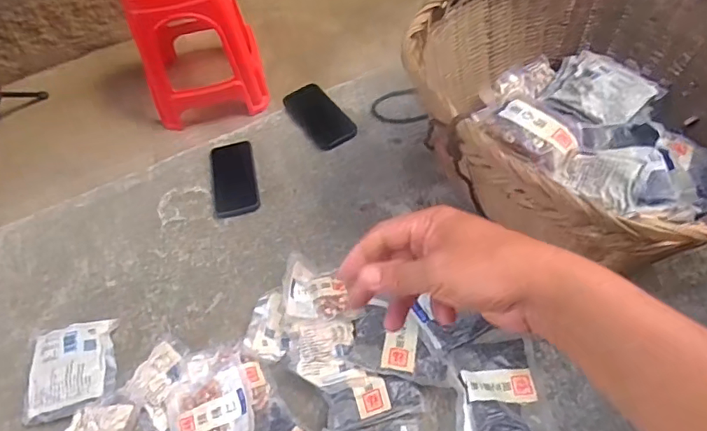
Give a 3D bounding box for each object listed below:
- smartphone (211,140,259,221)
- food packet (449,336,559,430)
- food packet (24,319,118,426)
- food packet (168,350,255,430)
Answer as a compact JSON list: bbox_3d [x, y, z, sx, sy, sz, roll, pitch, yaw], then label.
[{"bbox_3d":[-0.217,-0.070,0.940,0.077,0.018,0.162,-11,53,-5],"label":"smartphone"},{"bbox_3d":[0.197,0.234,0.691,0.122,0.030,0.129,-2,53,1],"label":"food packet"},{"bbox_3d":[-0.411,0.224,0.753,0.125,0.023,0.134,-12,53,-7],"label":"food packet"},{"bbox_3d":[-0.198,0.259,0.707,0.115,0.032,0.148,-16,54,-9],"label":"food packet"}]

